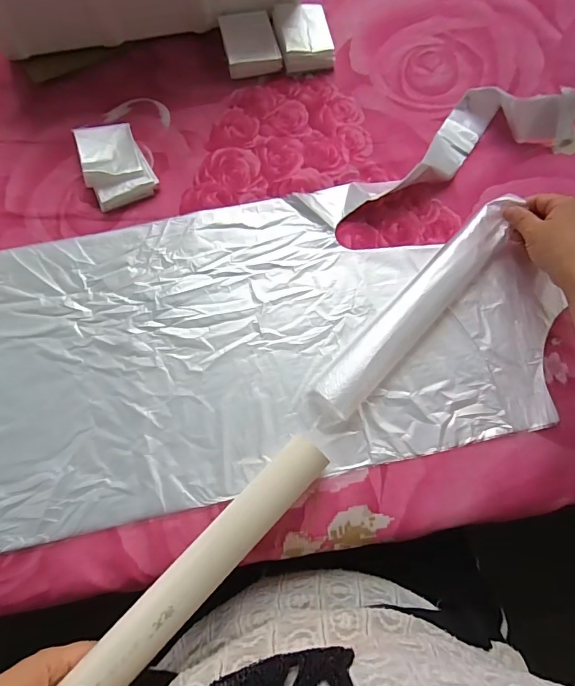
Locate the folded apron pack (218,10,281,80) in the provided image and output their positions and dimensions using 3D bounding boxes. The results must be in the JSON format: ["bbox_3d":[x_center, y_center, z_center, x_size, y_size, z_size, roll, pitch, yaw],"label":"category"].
[{"bbox_3d":[-0.049,-0.388,0.535,0.067,0.024,0.083,-12,75,-4],"label":"folded apron pack"}]

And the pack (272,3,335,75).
[{"bbox_3d":[0.021,-0.399,0.537,0.067,0.028,0.086,-11,75,-4],"label":"pack"}]

